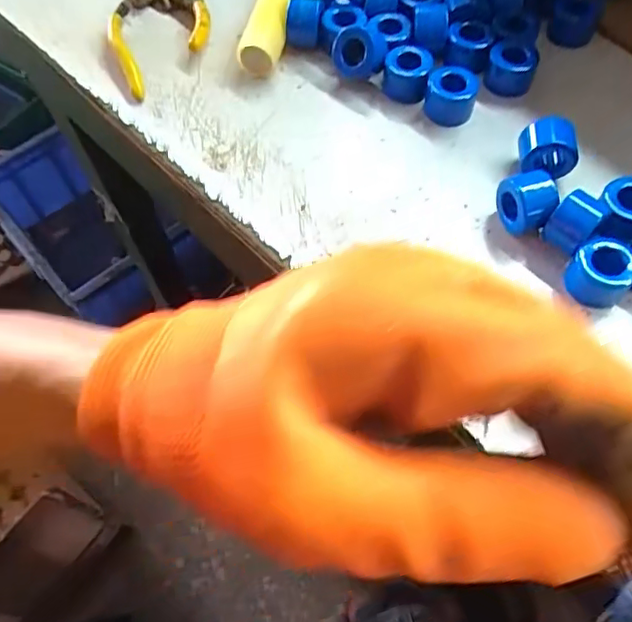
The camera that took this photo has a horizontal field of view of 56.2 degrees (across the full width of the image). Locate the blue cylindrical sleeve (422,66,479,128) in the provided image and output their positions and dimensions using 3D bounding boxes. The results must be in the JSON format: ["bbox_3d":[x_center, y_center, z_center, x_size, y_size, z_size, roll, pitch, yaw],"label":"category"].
[{"bbox_3d":[0.076,-0.121,0.333,0.028,0.019,0.026,-1,62,3],"label":"blue cylindrical sleeve"}]

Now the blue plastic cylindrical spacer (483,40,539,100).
[{"bbox_3d":[0.115,-0.144,0.351,0.028,0.022,0.024,14,63,11],"label":"blue plastic cylindrical spacer"}]

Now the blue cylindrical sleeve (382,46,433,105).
[{"bbox_3d":[0.053,-0.139,0.346,0.026,0.017,0.032,13,63,10],"label":"blue cylindrical sleeve"}]

